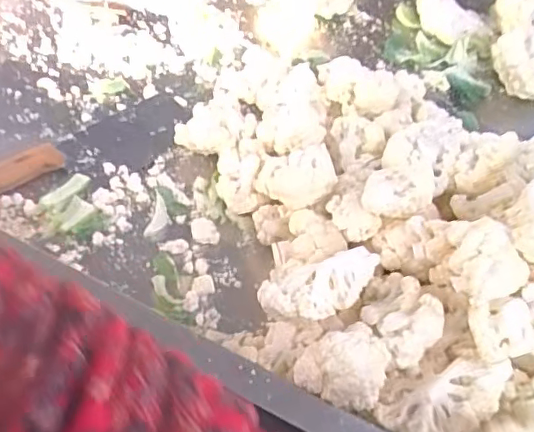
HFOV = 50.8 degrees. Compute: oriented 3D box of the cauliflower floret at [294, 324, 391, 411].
[{"bbox_3d":[0.064,0.116,0.465,0.070,0.040,0.065,15,52,6],"label":"cauliflower floret"}]

